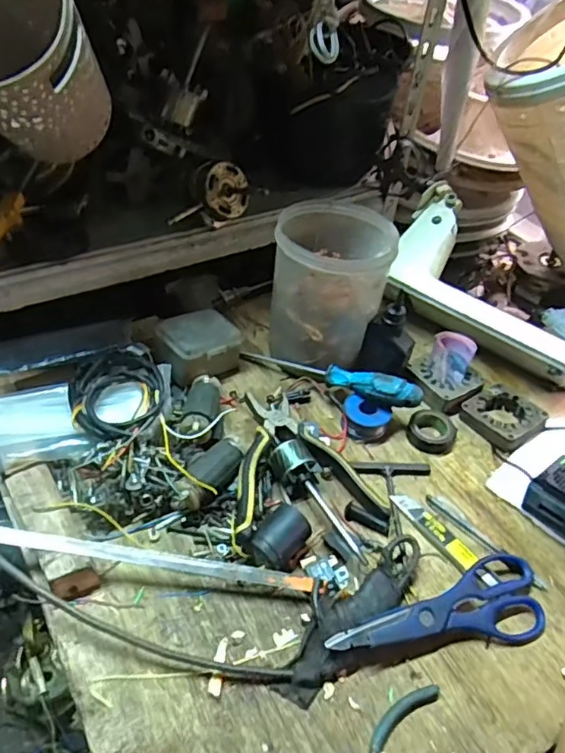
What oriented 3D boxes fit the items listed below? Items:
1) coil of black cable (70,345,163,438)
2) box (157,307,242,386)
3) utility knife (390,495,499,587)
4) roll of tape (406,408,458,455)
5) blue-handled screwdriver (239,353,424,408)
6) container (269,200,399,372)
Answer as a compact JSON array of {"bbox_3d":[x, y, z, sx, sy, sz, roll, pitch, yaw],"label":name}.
[{"bbox_3d":[-0.169,0.019,0.592,0.093,0.026,0.123,-15,49,-21],"label":"coil of black cable"},{"bbox_3d":[-0.102,-0.039,0.696,0.098,0.058,0.076,-24,52,-28],"label":"box"},{"bbox_3d":[0.157,0.159,0.561,0.021,0.010,0.121,-24,52,-27],"label":"utility knife"},{"bbox_3d":[0.171,0.063,0.654,0.054,0.022,0.046,22,47,15],"label":"roll of tape"},{"bbox_3d":[0.054,0.001,0.684,0.231,0.029,0.029,15,42,32],"label":"blue-handled screwdriver"},{"bbox_3d":[0.056,-0.110,0.700,0.133,0.158,0.126,3,45,-3],"label":"container"}]

